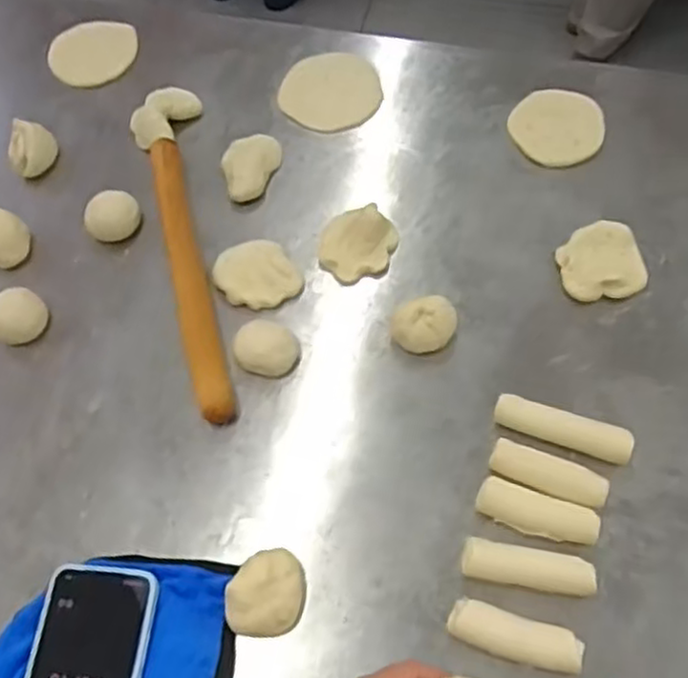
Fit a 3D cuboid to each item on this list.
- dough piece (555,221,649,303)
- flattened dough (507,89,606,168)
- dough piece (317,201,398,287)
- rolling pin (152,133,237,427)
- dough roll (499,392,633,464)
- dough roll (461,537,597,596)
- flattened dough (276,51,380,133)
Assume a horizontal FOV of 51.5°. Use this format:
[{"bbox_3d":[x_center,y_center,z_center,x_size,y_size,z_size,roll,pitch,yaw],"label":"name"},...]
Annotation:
[{"bbox_3d":[0.219,-0.067,0.611,0.069,0.018,0.068,-1,63,2],"label":"dough piece"},{"bbox_3d":[0.204,-0.203,0.681,0.084,0.012,0.091,-1,63,2],"label":"flattened dough"},{"bbox_3d":[0.011,-0.083,0.634,0.068,0.014,0.065,-1,63,2],"label":"dough piece"},{"bbox_3d":[-0.134,-0.057,0.623,0.028,0.034,0.279,-15,63,-5],"label":"rolling pin"},{"bbox_3d":[0.168,0.068,0.548,0.102,0.016,0.026,17,65,11],"label":"dough roll"},{"bbox_3d":[0.130,0.162,0.503,0.091,0.016,0.026,8,63,7],"label":"dough roll"},{"bbox_3d":[-0.012,-0.253,0.724,0.097,0.009,0.100,30,68,17],"label":"flattened dough"}]

